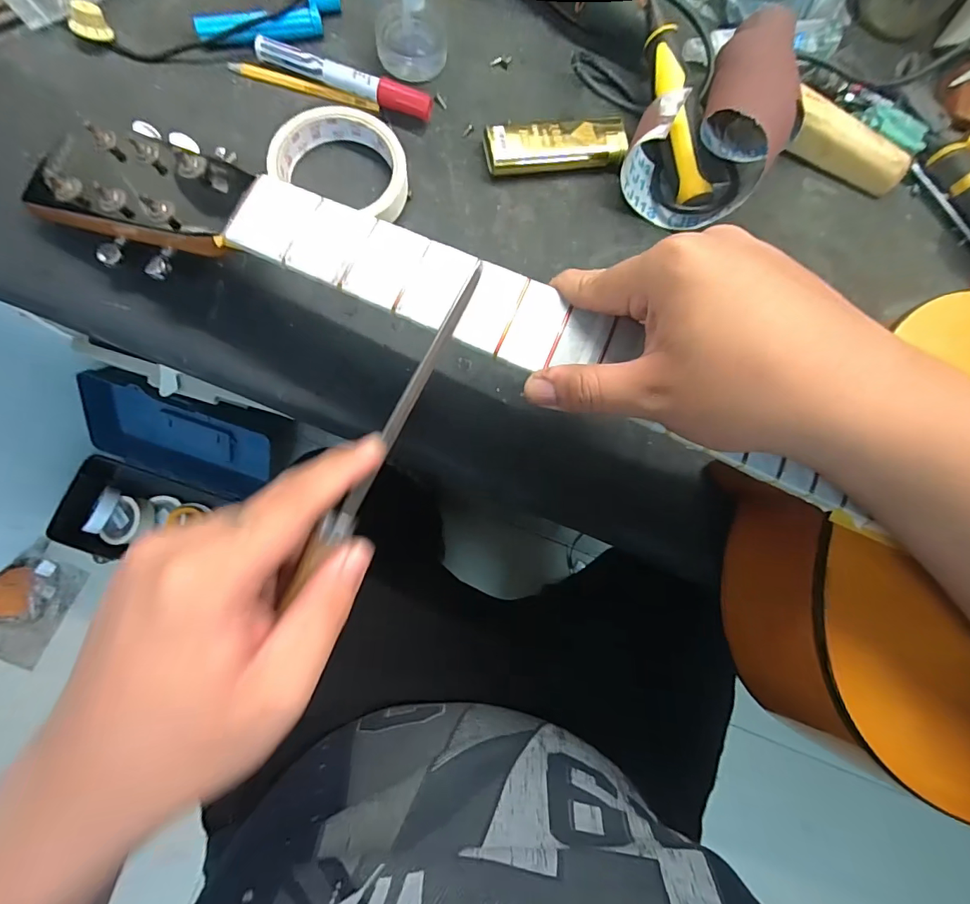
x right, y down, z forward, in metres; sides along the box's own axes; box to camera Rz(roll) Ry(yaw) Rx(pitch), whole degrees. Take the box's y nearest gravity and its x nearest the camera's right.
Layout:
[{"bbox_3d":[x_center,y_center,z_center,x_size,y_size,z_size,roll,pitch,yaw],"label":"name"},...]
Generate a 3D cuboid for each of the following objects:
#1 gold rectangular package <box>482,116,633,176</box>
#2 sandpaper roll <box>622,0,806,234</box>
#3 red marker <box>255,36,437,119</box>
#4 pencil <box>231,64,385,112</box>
[{"bbox_3d":[0.055,-0.235,0.340,0.108,0.016,0.034,-7,81,-8],"label":"gold rectangular package"},{"bbox_3d":[0.168,-0.234,0.322,0.095,0.075,0.114,34,78,0],"label":"sandpaper roll"},{"bbox_3d":[-0.104,-0.276,0.327,0.132,0.017,0.014,20,78,-3],"label":"red marker"},{"bbox_3d":[-0.135,-0.276,0.333,0.113,0.008,0.009,14,78,-4],"label":"pencil"}]

